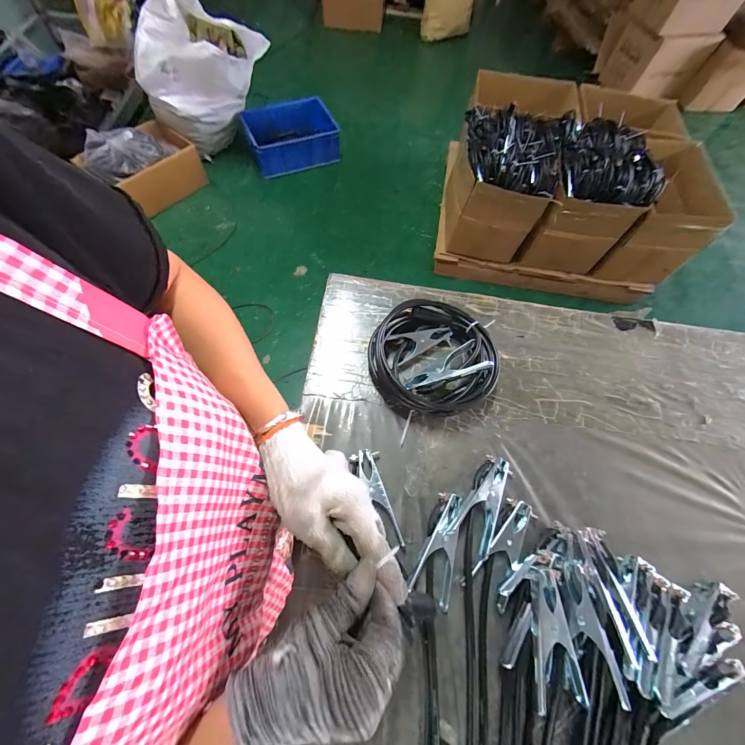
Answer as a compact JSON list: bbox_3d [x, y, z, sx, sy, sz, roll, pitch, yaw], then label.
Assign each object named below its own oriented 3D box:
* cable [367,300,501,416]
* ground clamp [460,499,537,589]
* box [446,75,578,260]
[{"bbox_3d":[0.096,-0.024,0.534,0.195,0.058,0.184,1,66,-3],"label":"cable"},{"bbox_3d":[0.177,0.236,0.442,0.053,0.024,0.133,36,69,12],"label":"ground clamp"},{"bbox_3d":[0.523,-0.780,1.378,0.383,0.446,0.405,7,66,0],"label":"box"}]

